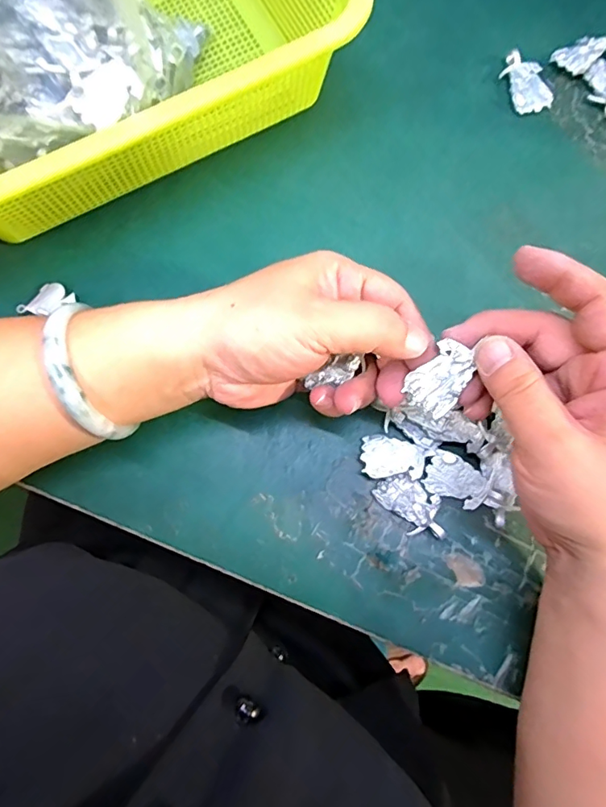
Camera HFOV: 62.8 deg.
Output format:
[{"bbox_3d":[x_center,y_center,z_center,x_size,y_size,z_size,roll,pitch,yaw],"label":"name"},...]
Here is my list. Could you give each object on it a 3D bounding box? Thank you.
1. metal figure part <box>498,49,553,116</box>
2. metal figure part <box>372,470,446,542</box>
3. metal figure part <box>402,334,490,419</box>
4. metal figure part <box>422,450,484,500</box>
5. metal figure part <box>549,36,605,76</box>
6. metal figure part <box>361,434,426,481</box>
[{"bbox_3d":[0.143,-0.207,0.320,0.027,0.009,0.041,-24,78,-4],"label":"metal figure part"},{"bbox_3d":[0.059,0.055,0.265,0.024,0.005,0.040,-40,79,-7],"label":"metal figure part"},{"bbox_3d":[0.064,-0.011,0.226,0.019,0.006,0.032,34,106,8],"label":"metal figure part"},{"bbox_3d":[0.080,0.041,0.264,0.029,0.004,0.024,35,105,6],"label":"metal figure part"},{"bbox_3d":[0.184,-0.228,0.322,0.040,0.008,0.022,-34,79,-6],"label":"metal figure part"},{"bbox_3d":[0.049,0.029,0.267,0.033,0.008,0.023,8,78,3],"label":"metal figure part"}]

